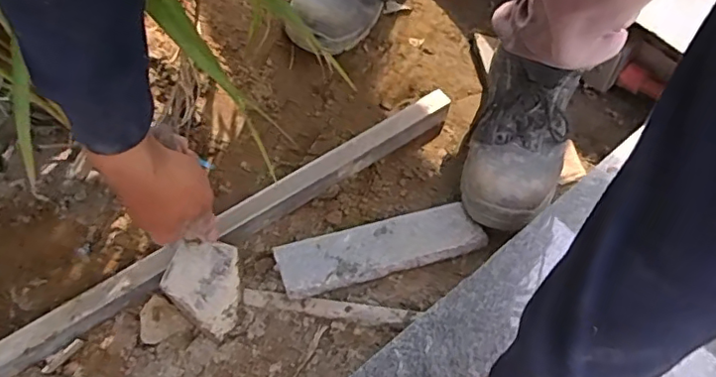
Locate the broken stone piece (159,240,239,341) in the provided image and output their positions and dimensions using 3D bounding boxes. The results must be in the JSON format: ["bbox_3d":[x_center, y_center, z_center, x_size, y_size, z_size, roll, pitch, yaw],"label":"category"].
[{"bbox_3d":[-0.156,0.102,0.598,0.078,0.016,0.098,-47,113,-17],"label":"broken stone piece"}]

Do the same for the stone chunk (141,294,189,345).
[{"bbox_3d":[-0.215,0.142,0.595,0.048,0.015,0.043,37,69,20],"label":"stone chunk"}]

